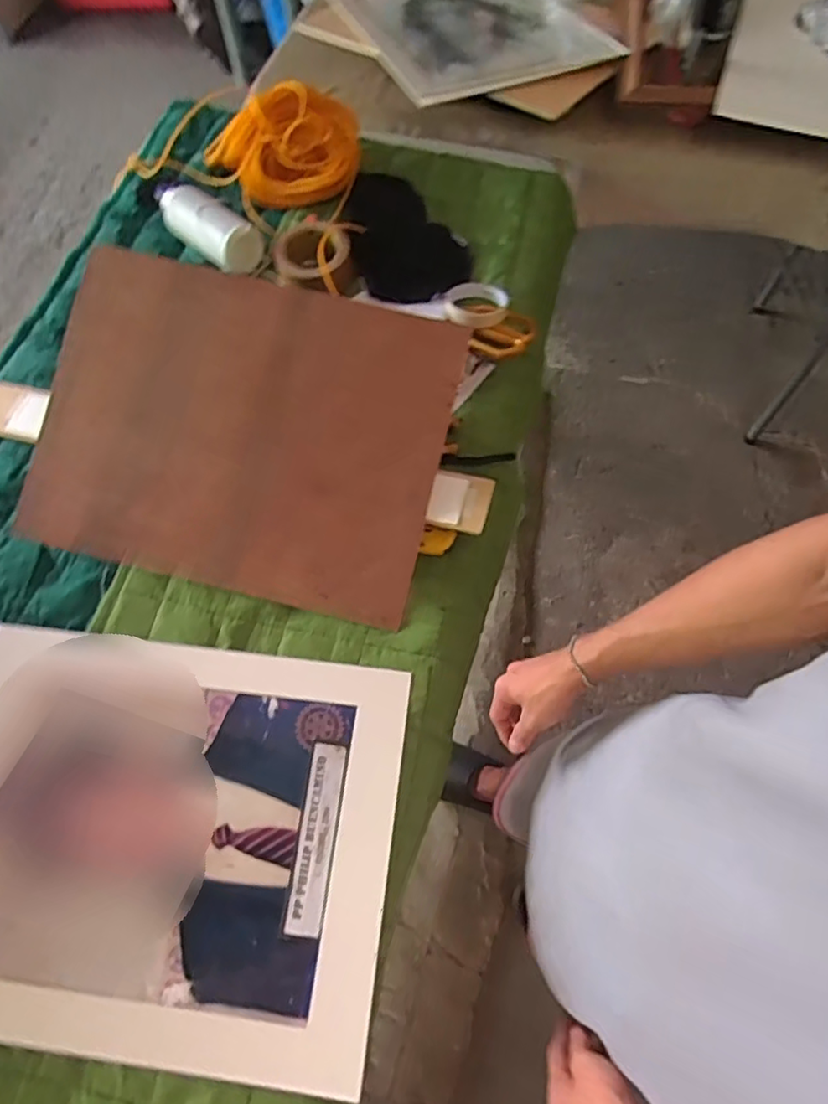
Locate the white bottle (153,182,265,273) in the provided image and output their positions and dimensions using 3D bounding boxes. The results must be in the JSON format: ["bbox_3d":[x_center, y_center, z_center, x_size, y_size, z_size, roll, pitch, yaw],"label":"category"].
[{"bbox_3d":[-0.314,-0.490,0.885,0.217,0.059,0.073,36,72,16],"label":"white bottle"}]

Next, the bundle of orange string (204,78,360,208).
[{"bbox_3d":[-0.201,-0.609,0.912,0.235,0.104,0.155,-8,66,-1],"label":"bundle of orange string"}]

